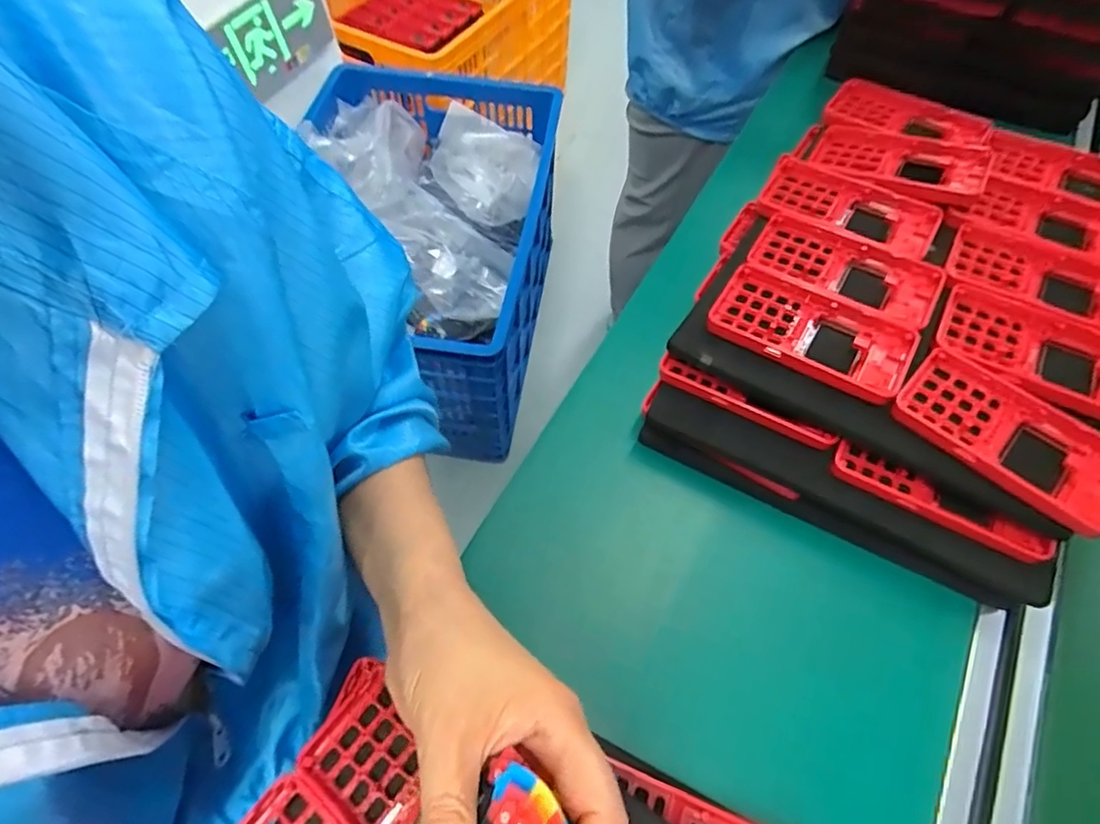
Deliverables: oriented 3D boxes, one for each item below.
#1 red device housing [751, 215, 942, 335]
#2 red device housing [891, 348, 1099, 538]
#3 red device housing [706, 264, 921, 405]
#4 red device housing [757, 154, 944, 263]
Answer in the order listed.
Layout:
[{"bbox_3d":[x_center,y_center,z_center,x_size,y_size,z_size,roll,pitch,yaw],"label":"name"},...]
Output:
[{"bbox_3d":[0.205,-0.098,0.418,0.125,0.014,0.064,29,63,16],"label":"red device housing"},{"bbox_3d":[0.272,0.014,0.349,0.123,0.014,0.069,39,66,20],"label":"red device housing"},{"bbox_3d":[0.171,-0.053,0.392,0.124,0.014,0.064,30,64,16],"label":"red device housing"},{"bbox_3d":[0.224,-0.155,0.449,0.127,0.011,0.070,30,64,16],"label":"red device housing"}]

